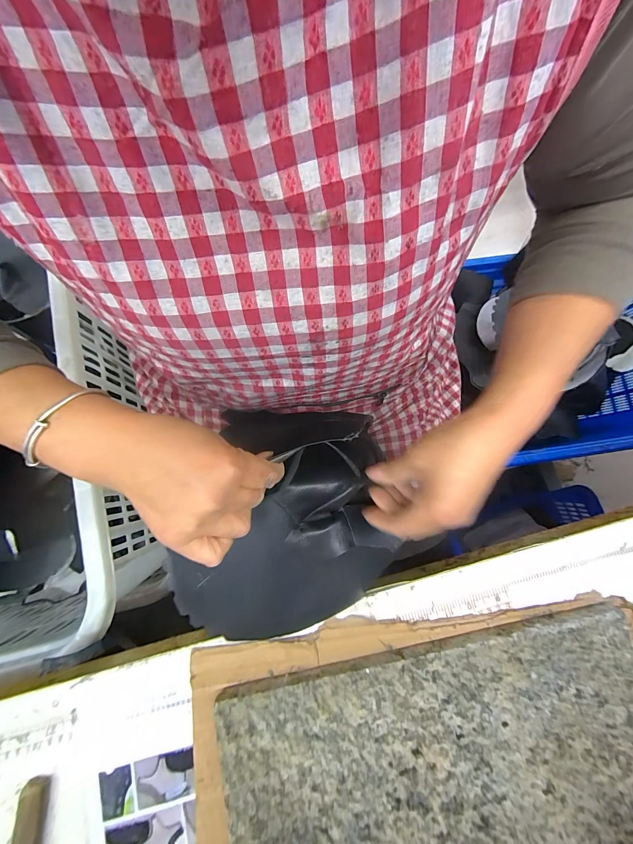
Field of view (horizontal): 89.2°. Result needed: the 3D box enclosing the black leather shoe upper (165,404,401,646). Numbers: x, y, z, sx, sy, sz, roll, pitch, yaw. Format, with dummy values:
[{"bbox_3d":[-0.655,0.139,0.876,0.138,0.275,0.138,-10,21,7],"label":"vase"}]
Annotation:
[{"bbox_3d":[-0.043,0.101,0.314,0.229,0.075,0.206,-17,80,-4],"label":"black leather shoe upper"}]

